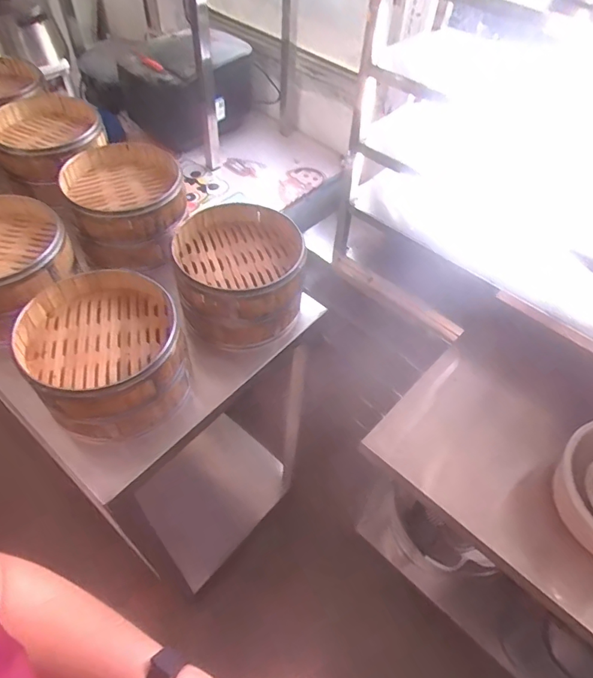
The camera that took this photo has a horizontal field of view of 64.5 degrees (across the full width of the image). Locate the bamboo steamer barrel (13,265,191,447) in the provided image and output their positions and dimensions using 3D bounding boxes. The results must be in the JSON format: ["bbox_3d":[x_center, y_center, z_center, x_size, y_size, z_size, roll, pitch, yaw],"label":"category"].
[{"bbox_3d":[-0.272,0.020,0.679,0.208,0.124,0.223,-18,55,-17],"label":"bamboo steamer barrel"}]

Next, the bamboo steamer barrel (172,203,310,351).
[{"bbox_3d":[-0.093,-0.110,0.788,0.206,0.123,0.219,-6,52,-8],"label":"bamboo steamer barrel"}]

